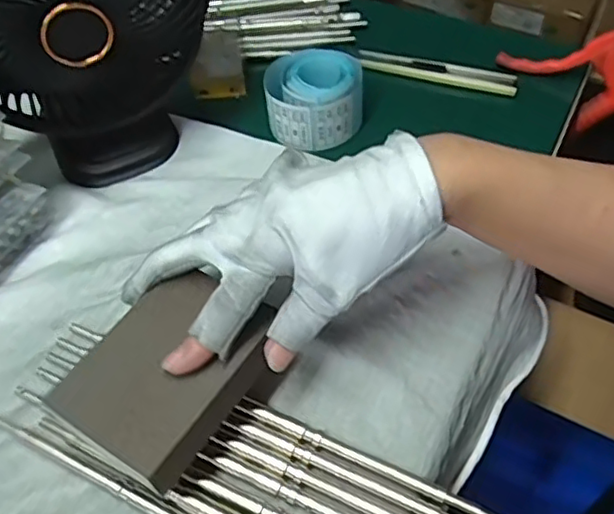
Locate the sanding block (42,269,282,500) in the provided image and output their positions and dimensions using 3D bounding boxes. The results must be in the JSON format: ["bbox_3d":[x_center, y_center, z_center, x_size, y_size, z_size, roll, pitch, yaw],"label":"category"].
[{"bbox_3d":[-0.065,0.051,0.299,0.071,0.014,0.093,28,59,22],"label":"sanding block"}]

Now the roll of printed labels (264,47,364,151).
[{"bbox_3d":[0.006,-0.115,0.452,0.067,0.036,0.060,-4,53,1],"label":"roll of printed labels"}]

